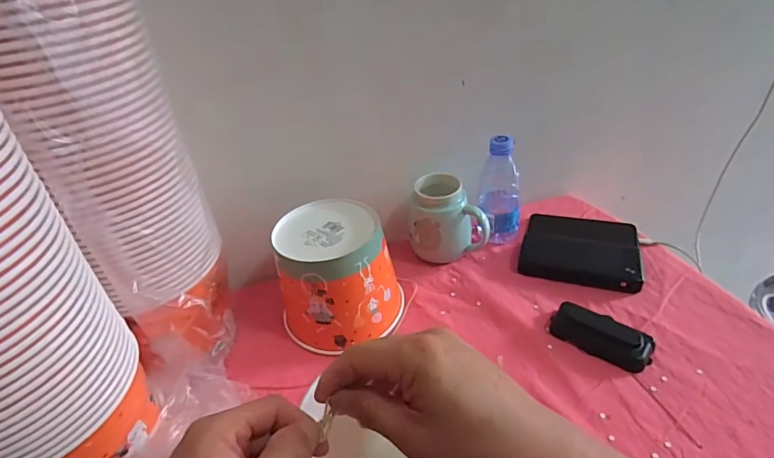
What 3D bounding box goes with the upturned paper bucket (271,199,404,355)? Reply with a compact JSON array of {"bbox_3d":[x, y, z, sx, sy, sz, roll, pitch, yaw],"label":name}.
[{"bbox_3d":[-0.060,0.055,0.570,0.140,0.128,0.143,-4,37,3],"label":"upturned paper bucket"}]

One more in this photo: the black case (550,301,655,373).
[{"bbox_3d":[0.249,0.123,0.526,0.107,0.022,0.049,23,45,33],"label":"black case"}]

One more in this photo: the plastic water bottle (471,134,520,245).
[{"bbox_3d":[0.164,-0.055,0.657,0.066,0.154,0.060,6,38,15],"label":"plastic water bottle"}]

